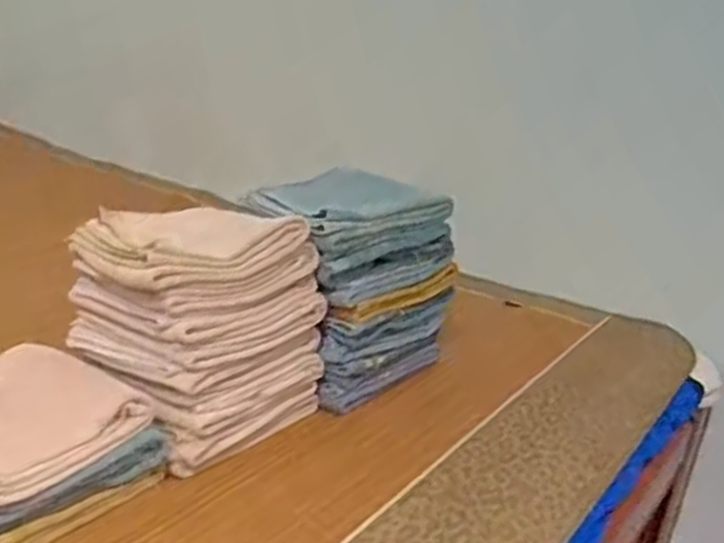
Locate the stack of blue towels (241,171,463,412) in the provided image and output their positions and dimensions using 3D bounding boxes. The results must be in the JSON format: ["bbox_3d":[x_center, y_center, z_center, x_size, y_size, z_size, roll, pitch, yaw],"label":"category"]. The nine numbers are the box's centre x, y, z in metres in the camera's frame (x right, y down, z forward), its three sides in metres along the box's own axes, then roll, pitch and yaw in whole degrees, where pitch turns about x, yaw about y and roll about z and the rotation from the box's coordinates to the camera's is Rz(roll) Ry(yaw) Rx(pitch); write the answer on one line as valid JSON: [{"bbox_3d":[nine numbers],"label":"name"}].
[{"bbox_3d":[-0.021,0.005,0.808,0.175,0.187,0.172,21,26,34],"label":"stack of blue towels"}]

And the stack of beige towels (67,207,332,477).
[{"bbox_3d":[-0.156,0.042,0.712,0.196,0.171,0.177,23,27,37],"label":"stack of beige towels"}]

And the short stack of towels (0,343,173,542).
[{"bbox_3d":[-0.273,0.134,0.595,0.168,0.075,0.175,21,26,35],"label":"short stack of towels"}]

